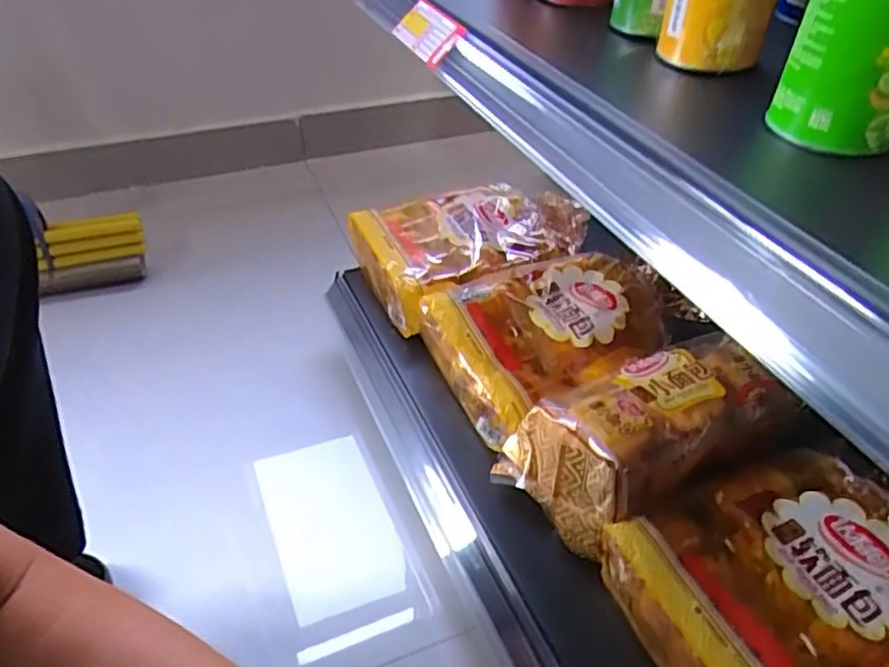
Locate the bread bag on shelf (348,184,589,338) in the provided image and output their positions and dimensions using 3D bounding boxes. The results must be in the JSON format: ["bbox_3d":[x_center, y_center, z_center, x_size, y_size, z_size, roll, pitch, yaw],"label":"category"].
[{"bbox_3d":[0.039,-0.111,0.788,0.268,0.074,0.183,-17,45,-20],"label":"bread bag on shelf"}]

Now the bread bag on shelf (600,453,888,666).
[{"bbox_3d":[0.253,0.183,0.470,0.216,0.068,0.189,-17,45,-20],"label":"bread bag on shelf"}]

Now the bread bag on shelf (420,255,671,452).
[{"bbox_3d":[0.103,0.001,0.650,0.209,0.082,0.174,-17,46,-20],"label":"bread bag on shelf"}]

